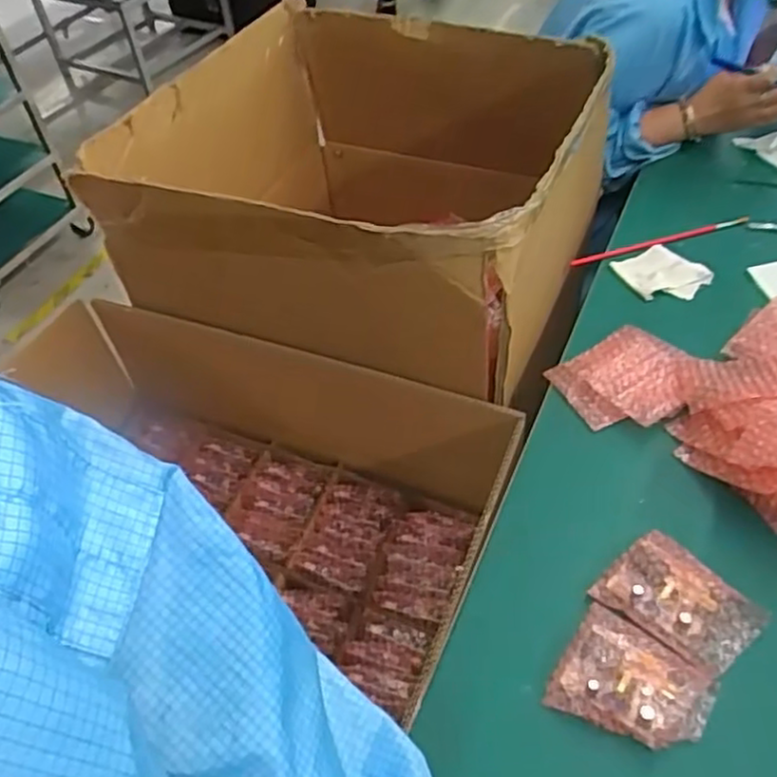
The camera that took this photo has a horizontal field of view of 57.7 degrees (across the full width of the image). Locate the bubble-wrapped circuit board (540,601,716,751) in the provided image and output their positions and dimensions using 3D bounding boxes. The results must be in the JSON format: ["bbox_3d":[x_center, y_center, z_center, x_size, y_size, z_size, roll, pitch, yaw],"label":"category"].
[{"bbox_3d":[0.199,0.248,0.580,0.113,0.048,0.091,27,56,27],"label":"bubble-wrapped circuit board"}]

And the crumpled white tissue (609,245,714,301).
[{"bbox_3d":[0.351,-0.148,0.919,0.080,0.027,0.101,-27,51,-17],"label":"crumpled white tissue"}]

